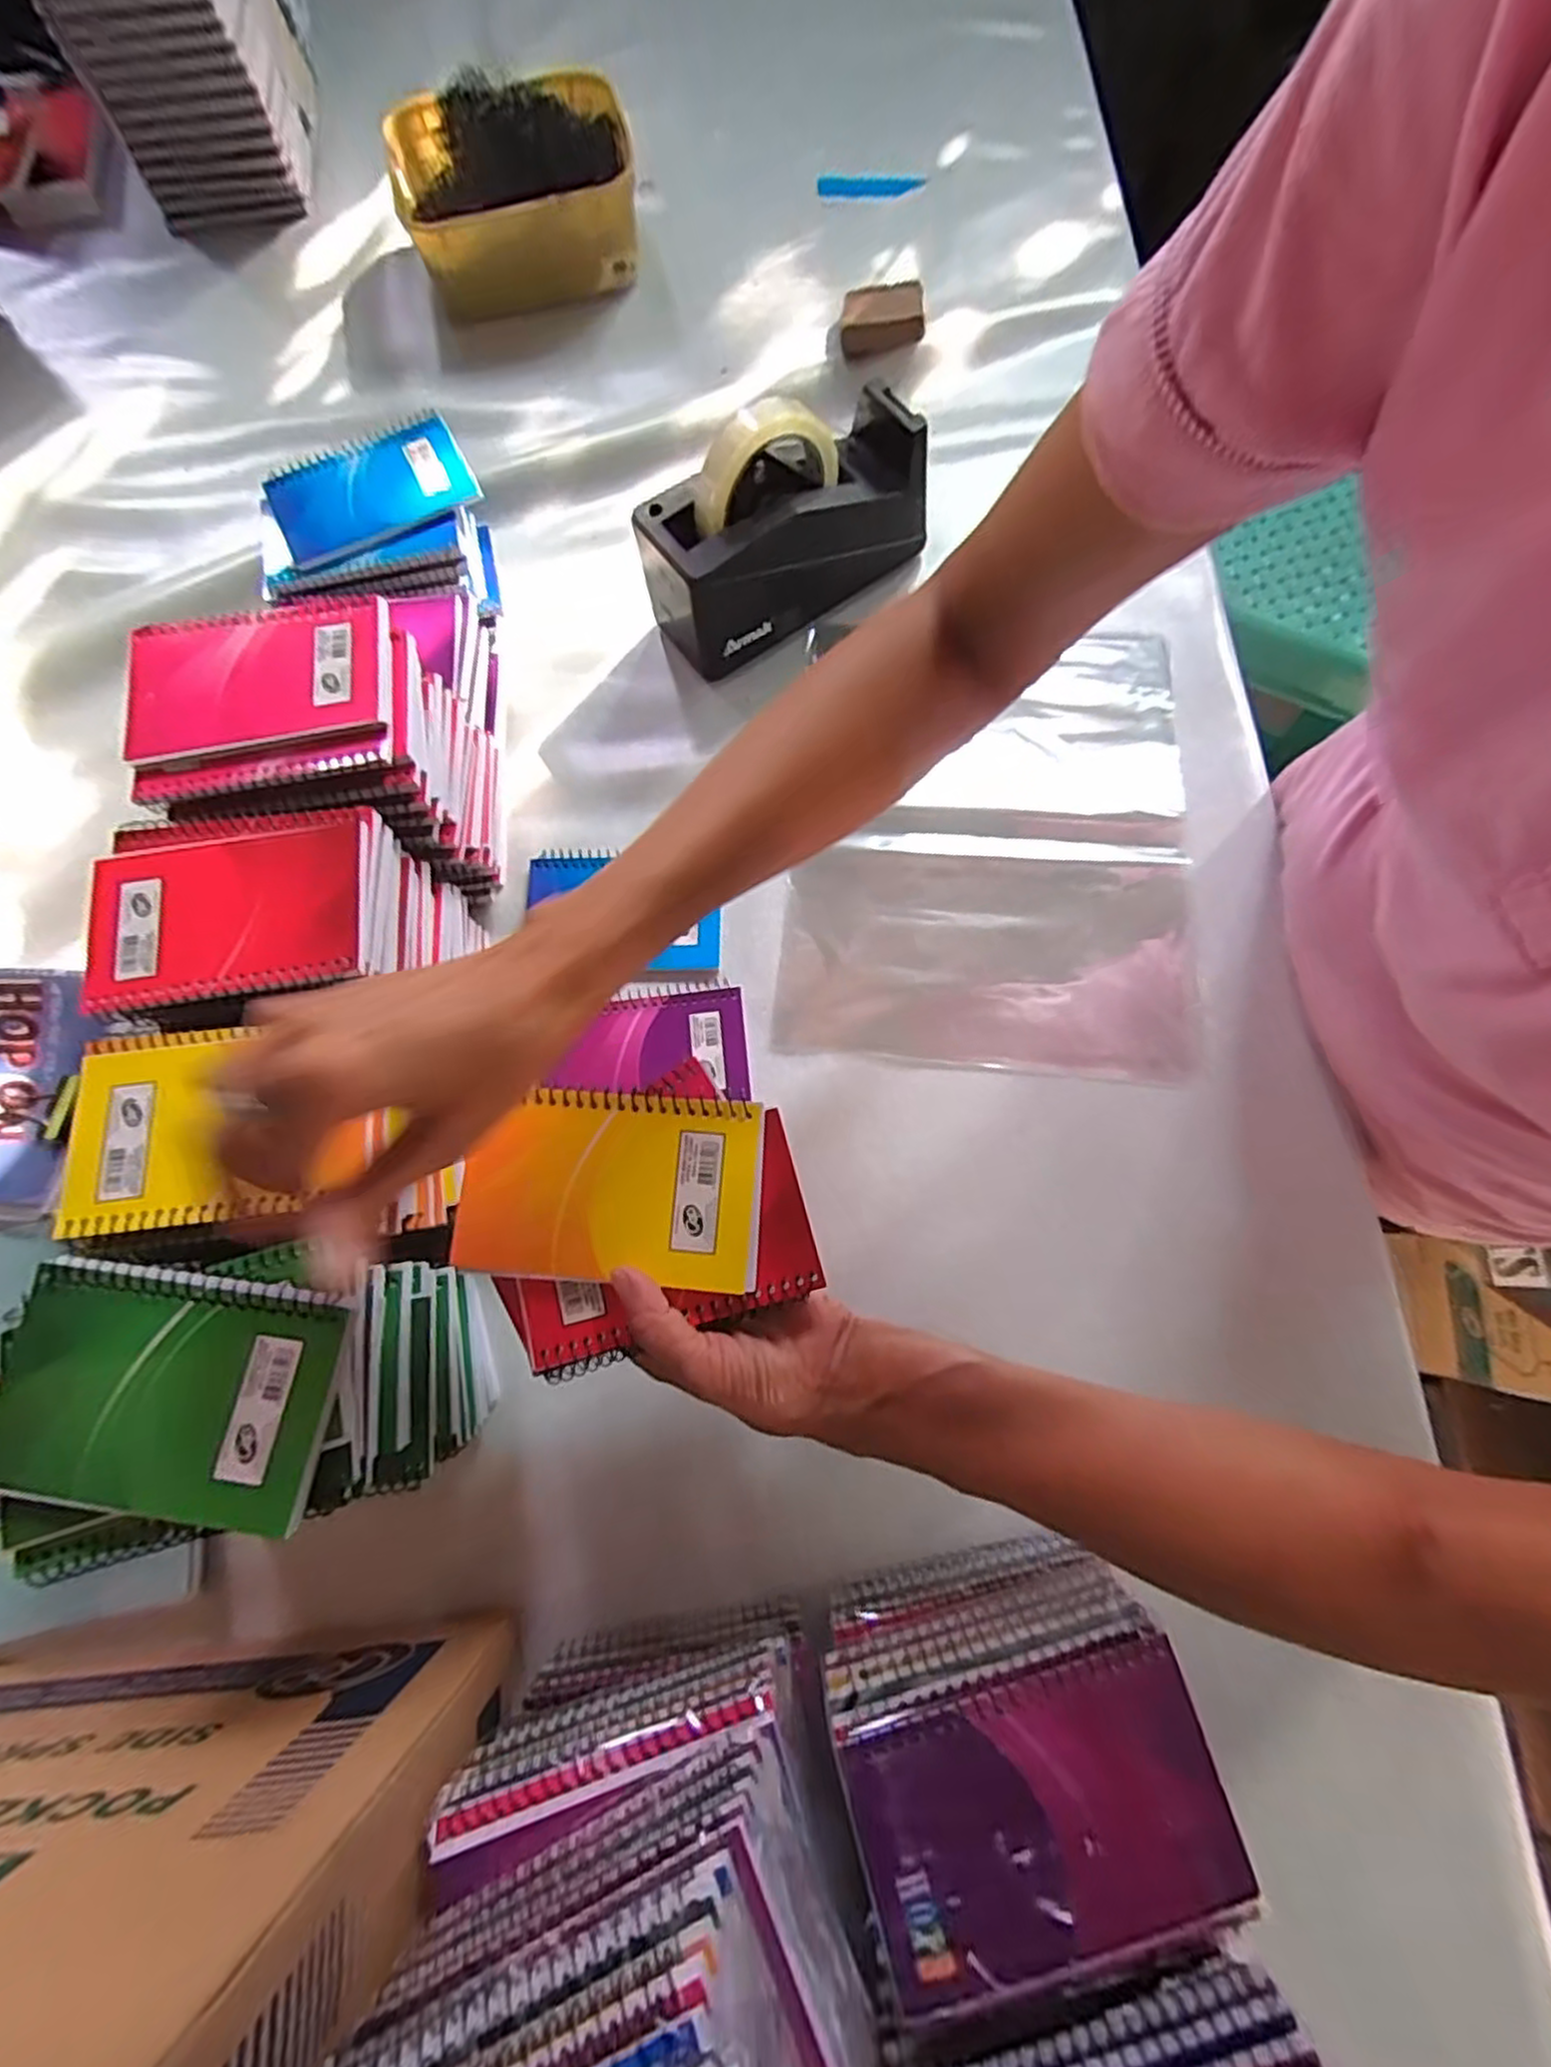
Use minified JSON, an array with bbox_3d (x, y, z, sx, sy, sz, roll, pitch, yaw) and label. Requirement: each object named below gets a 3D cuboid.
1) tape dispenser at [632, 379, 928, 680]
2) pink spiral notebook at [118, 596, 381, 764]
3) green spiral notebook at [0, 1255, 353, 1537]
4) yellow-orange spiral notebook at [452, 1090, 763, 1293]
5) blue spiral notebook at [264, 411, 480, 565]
[{"bbox_3d":[0.008,-0.349,0.495,0.195,0.122,0.085,-32,76,-6],"label":"tape dispenser"},{"bbox_3d":[-0.268,-0.183,0.377,0.131,0.008,0.080,-9,73,-1],"label":"pink spiral notebook"},{"bbox_3d":[-0.237,0.136,0.283,0.128,0.008,0.082,6,74,3],"label":"green spiral notebook"},{"bbox_3d":[-0.072,0.066,0.320,0.129,0.013,0.079,3,73,3],"label":"yellow-orange spiral notebook"},{"bbox_3d":[-0.275,-0.372,0.496,0.129,0.009,0.087,-28,75,-5],"label":"blue spiral notebook"}]

